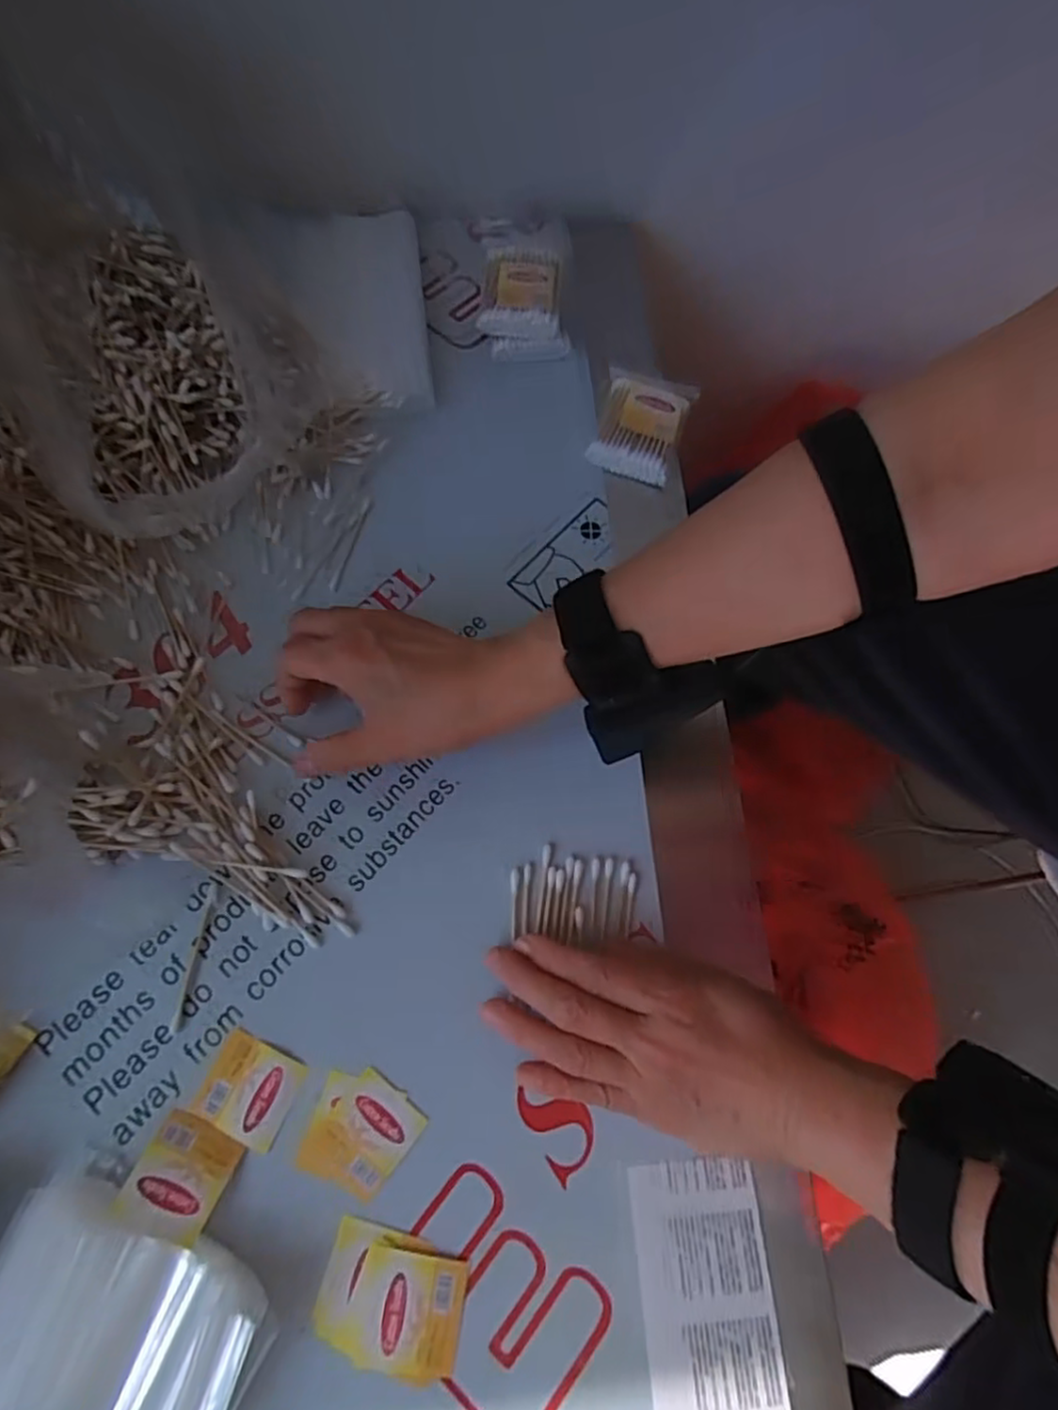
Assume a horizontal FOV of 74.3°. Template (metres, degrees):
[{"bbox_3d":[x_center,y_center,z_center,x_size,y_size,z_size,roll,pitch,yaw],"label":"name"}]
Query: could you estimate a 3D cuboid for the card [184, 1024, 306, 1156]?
[{"bbox_3d":[-0.132,0.181,0.330,0.042,0.004,0.039,23,69,6],"label":"card"}]

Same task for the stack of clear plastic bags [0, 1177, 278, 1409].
[{"bbox_3d":[-0.167,0.254,0.282,0.117,0.026,0.077,19,68,4],"label":"stack of clear plastic bags"}]

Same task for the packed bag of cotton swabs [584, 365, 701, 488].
[{"bbox_3d":[0.078,-0.196,0.490,0.059,0.020,0.085,18,68,4],"label":"packed bag of cotton swabs"}]

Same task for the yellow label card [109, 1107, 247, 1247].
[{"bbox_3d":[-0.154,0.209,0.310,0.038,0.004,0.042,21,50,2],"label":"yellow label card"}]

